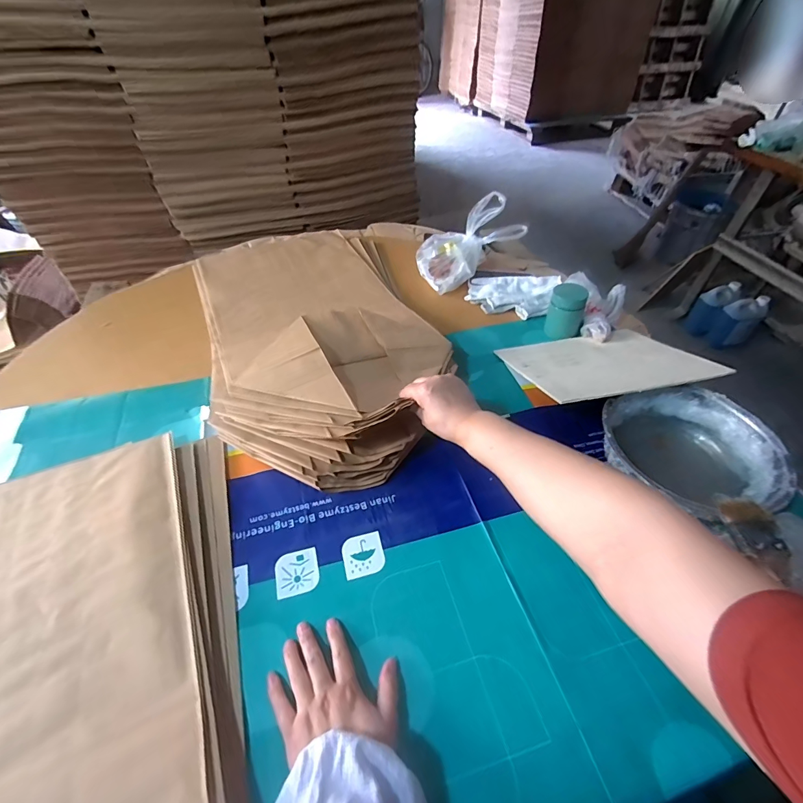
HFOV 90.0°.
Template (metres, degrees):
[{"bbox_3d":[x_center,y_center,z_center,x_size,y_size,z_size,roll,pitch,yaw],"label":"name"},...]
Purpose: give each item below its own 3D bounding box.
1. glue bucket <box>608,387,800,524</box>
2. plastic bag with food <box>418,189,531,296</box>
[{"bbox_3d":[0.381,0.079,0.559,0.202,0.106,0.195,0,49,0],"label":"glue bucket"},{"bbox_3d":[0.142,-0.378,0.925,0.220,0.161,0.162,-27,55,-22],"label":"plastic bag with food"}]

